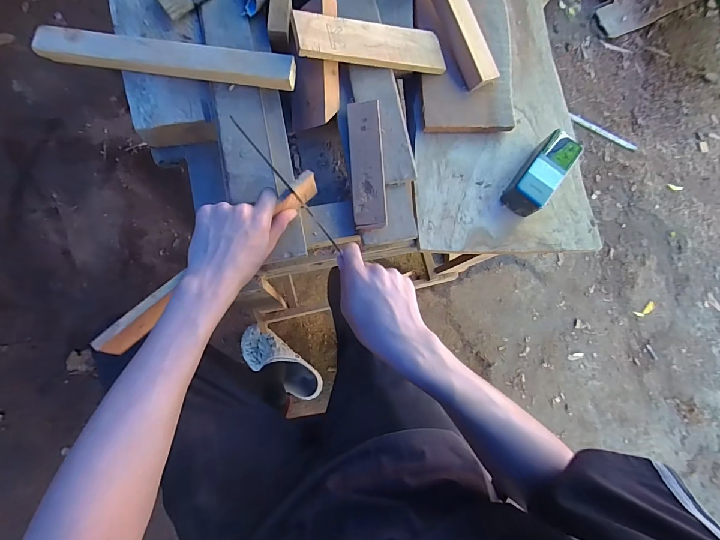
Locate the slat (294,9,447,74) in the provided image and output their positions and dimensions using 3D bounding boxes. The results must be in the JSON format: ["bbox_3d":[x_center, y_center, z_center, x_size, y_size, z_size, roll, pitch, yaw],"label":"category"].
[{"bbox_3d":[0.020,-0.329,0.510,0.239,0.019,0.064,-11,84,-27],"label":"slat"}]

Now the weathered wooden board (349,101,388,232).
[{"bbox_3d":[0.011,-0.147,0.494,0.046,0.014,0.184,-3,81,-7],"label":"weathered wooden board"}]

